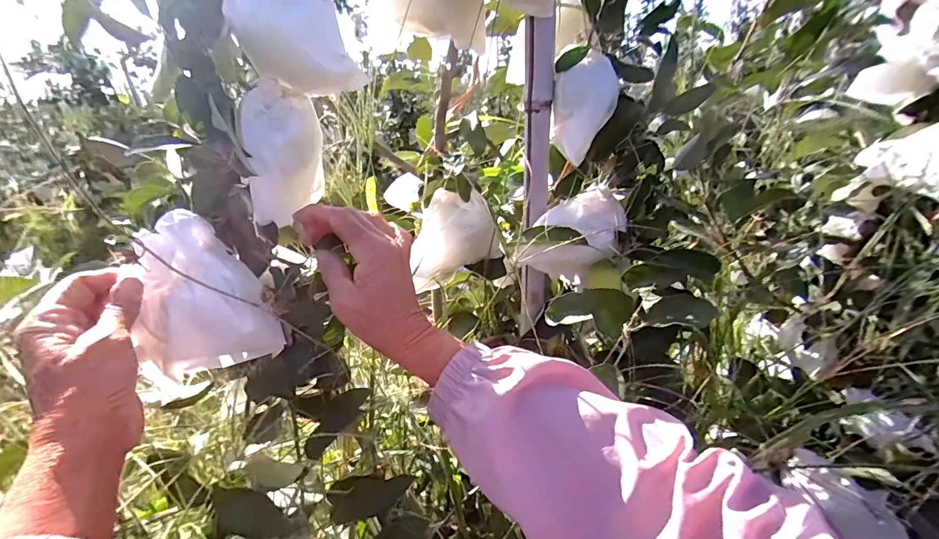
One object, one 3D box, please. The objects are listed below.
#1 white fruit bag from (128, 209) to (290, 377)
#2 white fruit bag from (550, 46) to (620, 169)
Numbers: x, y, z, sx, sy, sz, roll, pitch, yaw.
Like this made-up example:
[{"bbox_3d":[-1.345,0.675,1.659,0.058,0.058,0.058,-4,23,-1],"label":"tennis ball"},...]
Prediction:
[{"bbox_3d":[-0.214,0.027,0.332,0.092,0.136,0.048,-19,30,-31],"label":"white fruit bag"},{"bbox_3d":[0.117,-0.168,0.432,0.058,0.091,0.052,-15,29,-25],"label":"white fruit bag"}]

